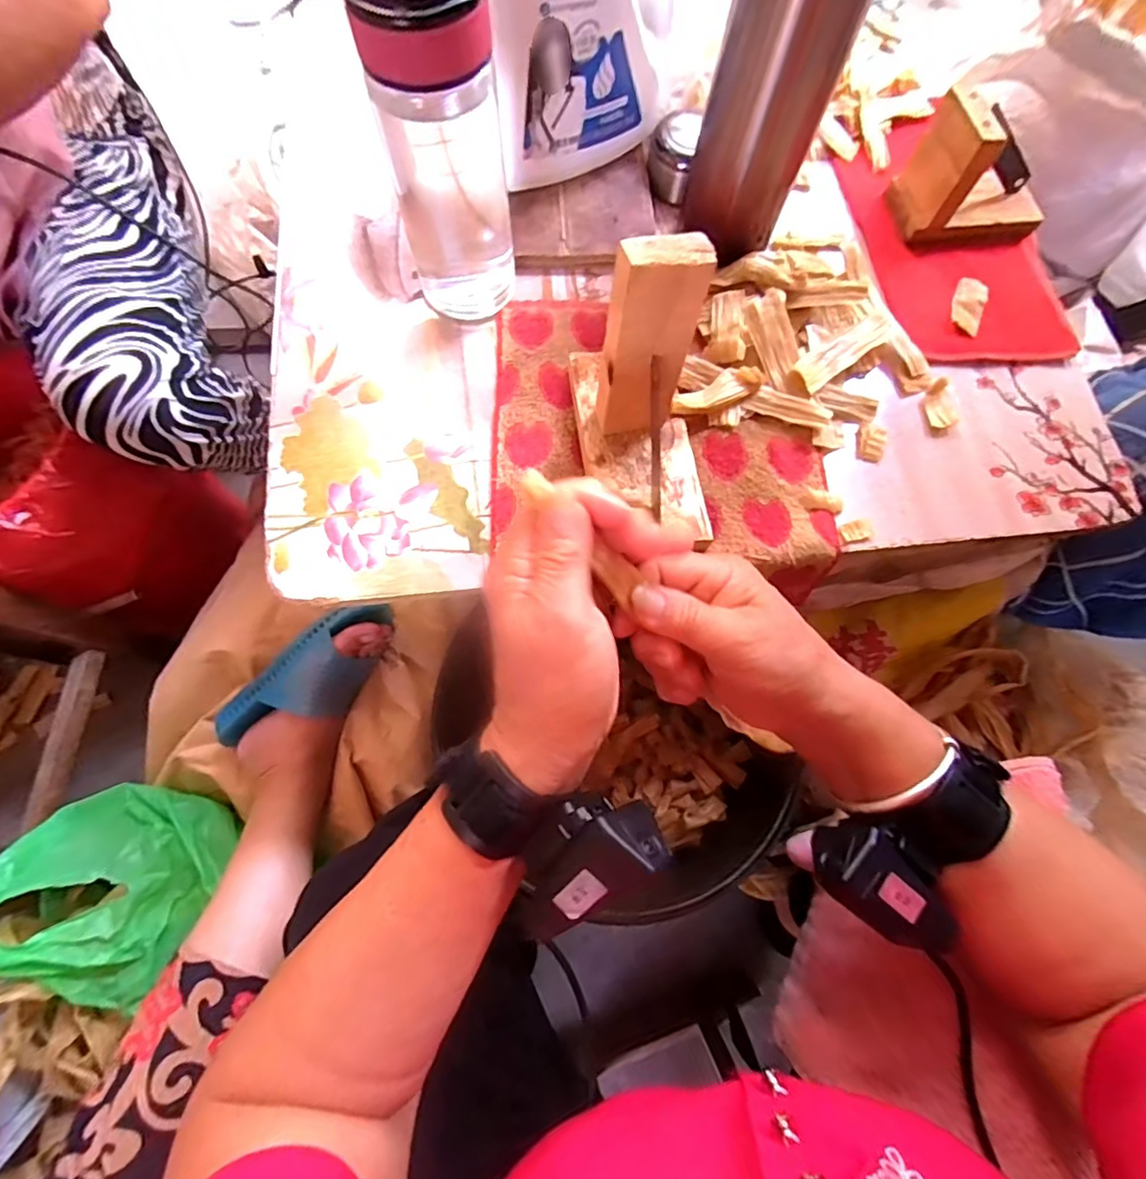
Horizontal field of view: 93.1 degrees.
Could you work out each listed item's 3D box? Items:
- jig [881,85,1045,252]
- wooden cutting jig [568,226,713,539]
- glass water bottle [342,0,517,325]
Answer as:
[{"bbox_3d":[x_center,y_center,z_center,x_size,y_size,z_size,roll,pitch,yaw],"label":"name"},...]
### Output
[{"bbox_3d":[0.322,-0.323,0.419,0.114,0.079,0.068,-3,72,-3],"label":"jig"},{"bbox_3d":[0.044,-0.111,0.306,0.070,0.131,0.138,-8,73,-4],"label":"wooden cutting jig"},{"bbox_3d":[-0.072,-0.244,0.326,0.069,0.173,0.068,-17,74,-7],"label":"glass water bottle"}]

